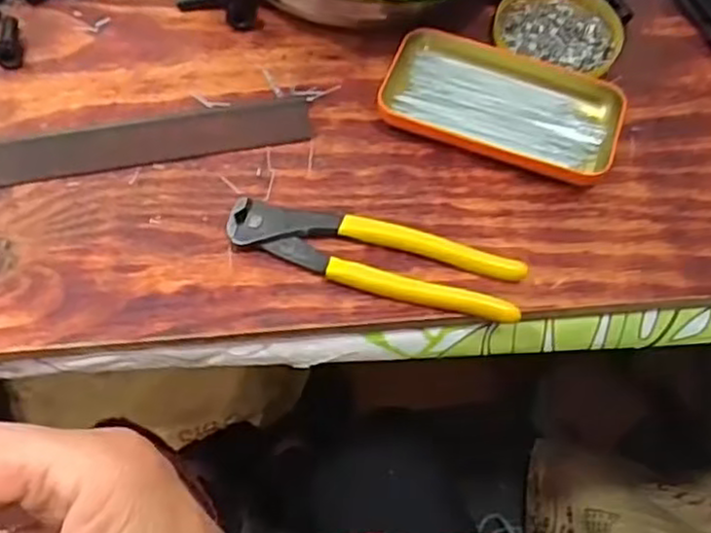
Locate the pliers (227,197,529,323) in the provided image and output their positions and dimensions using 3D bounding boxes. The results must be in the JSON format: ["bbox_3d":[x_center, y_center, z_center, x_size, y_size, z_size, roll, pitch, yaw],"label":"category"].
[{"bbox_3d":[0.011,-0.005,0.406,0.161,0.016,0.038,15,63,6],"label":"pliers"}]

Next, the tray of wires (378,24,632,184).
[{"bbox_3d":[0.093,-0.106,0.458,0.143,0.019,0.081,18,63,7],"label":"tray of wires"}]

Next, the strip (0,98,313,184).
[{"bbox_3d":[-0.160,-0.072,0.437,0.263,0.006,0.037,-10,67,-9],"label":"strip"}]

